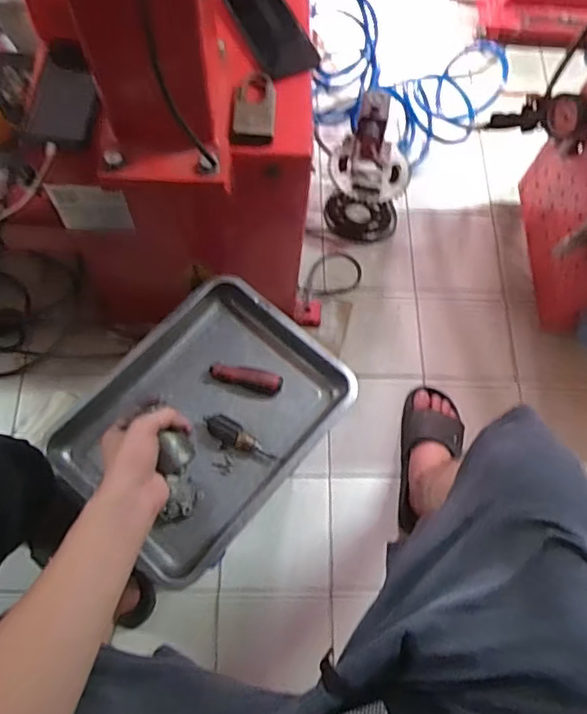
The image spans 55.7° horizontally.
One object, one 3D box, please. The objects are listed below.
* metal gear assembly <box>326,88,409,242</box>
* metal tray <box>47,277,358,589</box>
[{"bbox_3d":[0.152,-0.362,1.101,0.157,0.273,0.146,6,70,-1],"label":"metal gear assembly"},{"bbox_3d":[-0.124,0.087,0.792,0.286,0.048,0.379,40,73,11],"label":"metal tray"}]

